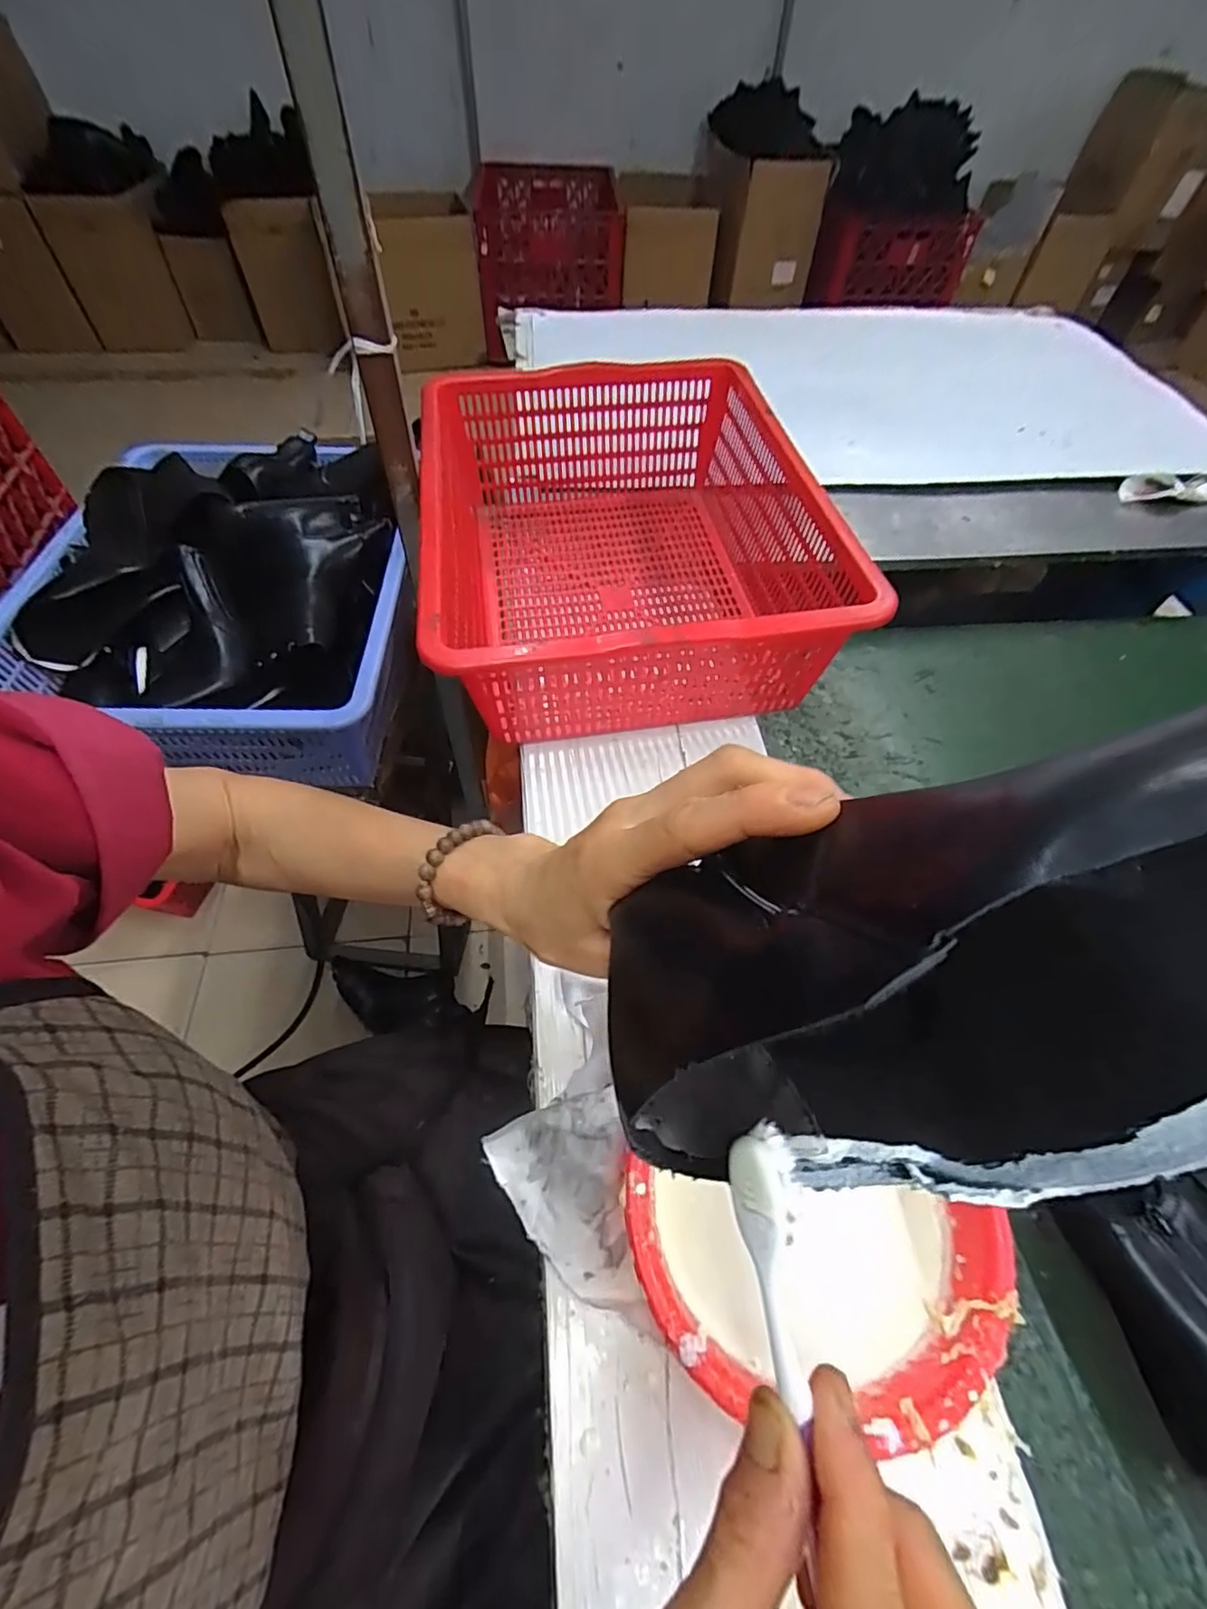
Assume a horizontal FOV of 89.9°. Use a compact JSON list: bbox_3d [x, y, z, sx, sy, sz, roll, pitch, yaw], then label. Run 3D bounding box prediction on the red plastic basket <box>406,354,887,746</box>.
[{"bbox_3d":[0.040,-0.276,0.638,0.417,0.155,0.471,-5,56,-5],"label":"red plastic basket"}]

